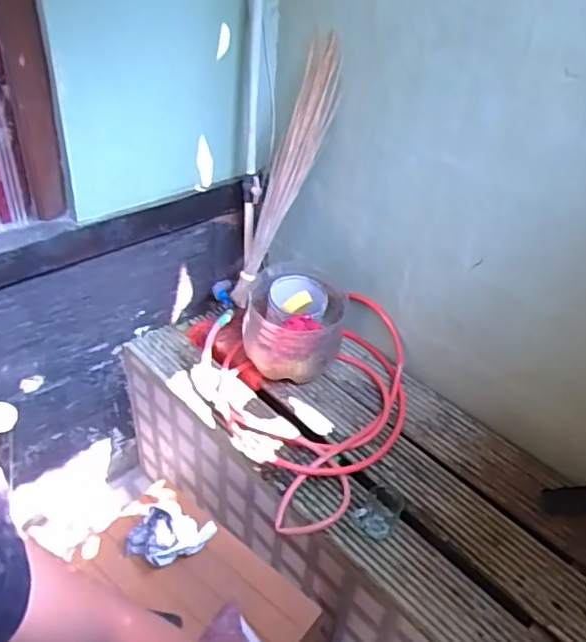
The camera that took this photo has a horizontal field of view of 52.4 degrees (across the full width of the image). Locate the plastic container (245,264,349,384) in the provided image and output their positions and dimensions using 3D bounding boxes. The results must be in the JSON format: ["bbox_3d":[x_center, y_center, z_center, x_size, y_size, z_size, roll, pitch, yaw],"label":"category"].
[{"bbox_3d":[0.004,0.016,1.514,0.244,0.215,0.251,11,39,7],"label":"plastic container"}]

